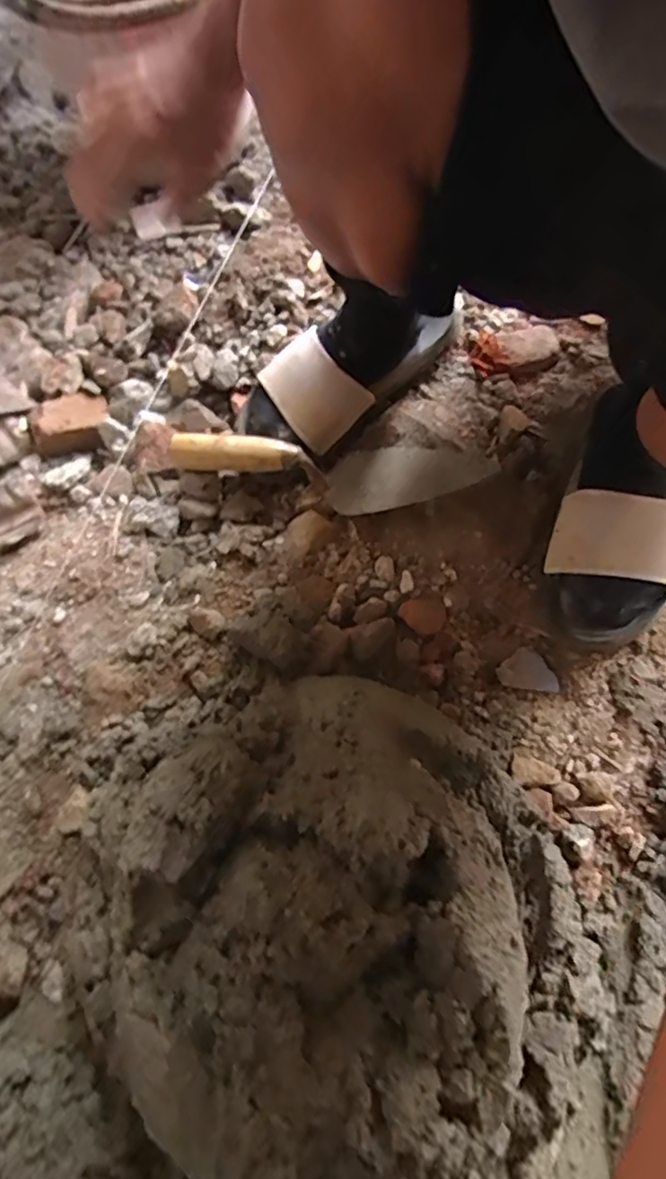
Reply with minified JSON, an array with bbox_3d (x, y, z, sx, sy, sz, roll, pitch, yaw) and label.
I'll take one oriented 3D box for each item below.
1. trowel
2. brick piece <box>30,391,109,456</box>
[{"bbox_3d":[-0.008,-0.110,0.580,0.320,0.046,0.078,-1,72,1],"label":"trowel"},{"bbox_3d":[-0.278,-0.177,0.635,0.082,0.037,0.054,-14,72,-3],"label":"brick piece"}]

